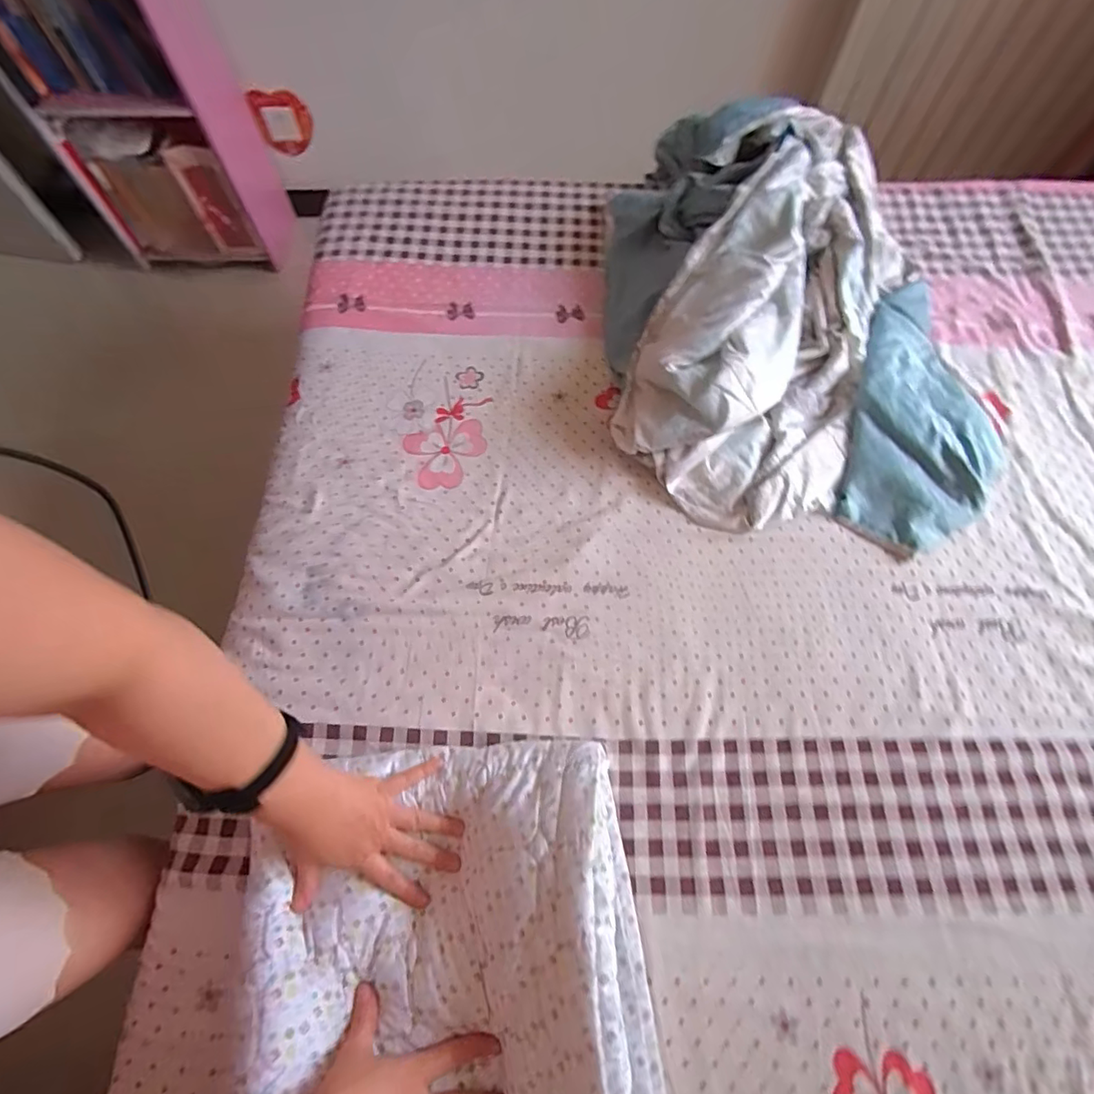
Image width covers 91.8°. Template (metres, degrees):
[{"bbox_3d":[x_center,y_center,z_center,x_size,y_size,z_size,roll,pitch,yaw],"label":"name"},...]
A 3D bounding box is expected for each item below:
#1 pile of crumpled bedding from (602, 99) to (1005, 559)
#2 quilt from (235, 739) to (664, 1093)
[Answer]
[{"bbox_3d":[0.390,-0.410,0.833,0.558,0.168,0.797,1,66,-2],"label":"pile of crumpled bedding"},{"bbox_3d":[-0.080,0.402,0.467,0.350,0.124,0.415,-6,66,-5],"label":"quilt"}]

